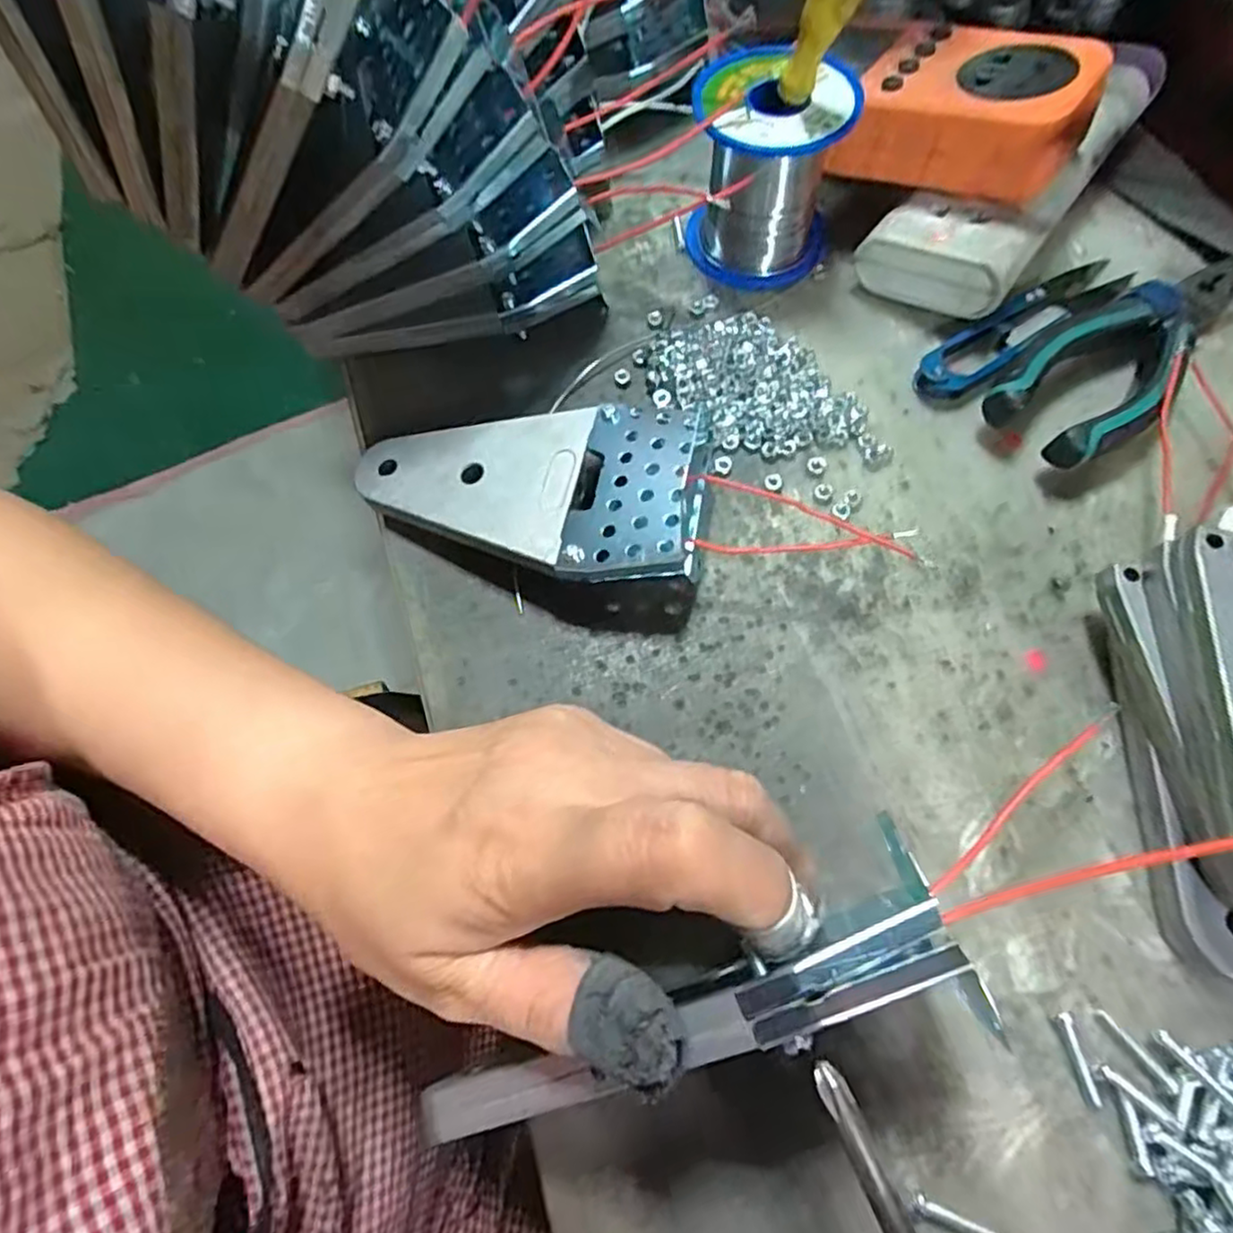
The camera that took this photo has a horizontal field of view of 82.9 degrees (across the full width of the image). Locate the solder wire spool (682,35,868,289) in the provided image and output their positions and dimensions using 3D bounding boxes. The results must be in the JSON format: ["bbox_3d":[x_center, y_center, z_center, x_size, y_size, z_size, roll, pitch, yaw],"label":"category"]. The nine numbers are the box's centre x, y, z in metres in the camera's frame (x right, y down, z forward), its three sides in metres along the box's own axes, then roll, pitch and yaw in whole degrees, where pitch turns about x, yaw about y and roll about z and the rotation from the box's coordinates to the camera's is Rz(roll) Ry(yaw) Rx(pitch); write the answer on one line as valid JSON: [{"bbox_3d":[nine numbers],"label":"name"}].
[{"bbox_3d":[0.063,-0.188,0.297,0.063,0.067,0.062,6,66,6],"label":"solder wire spool"}]

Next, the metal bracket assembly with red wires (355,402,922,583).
[{"bbox_3d":[0.001,-0.042,0.254,0.196,0.031,0.067,4,66,4],"label":"metal bracket assembly with red wires"}]

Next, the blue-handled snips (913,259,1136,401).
[{"bbox_3d":[0.172,-0.124,0.294,0.115,0.013,0.022,-35,69,-12],"label":"blue-handled snips"}]

